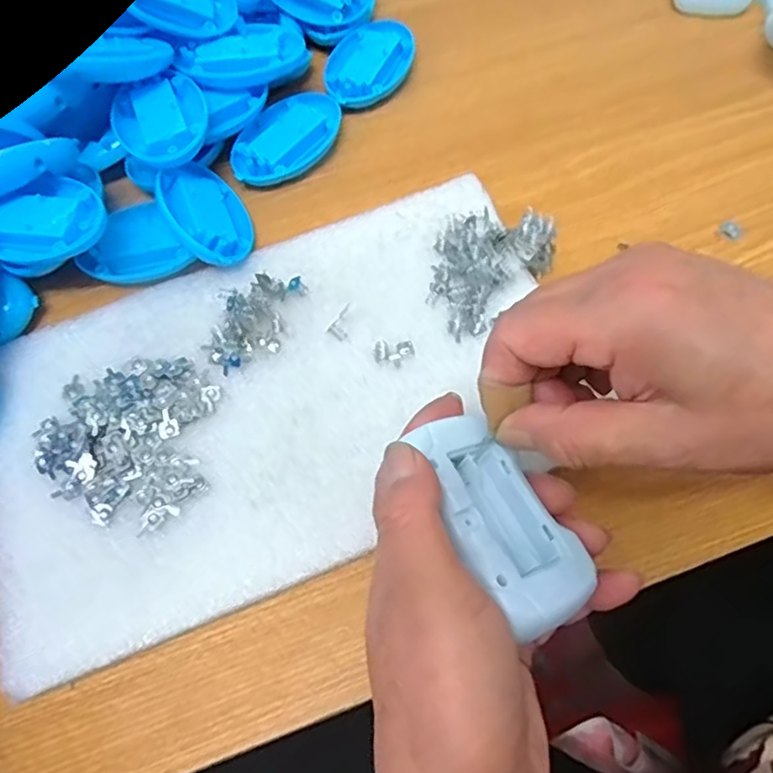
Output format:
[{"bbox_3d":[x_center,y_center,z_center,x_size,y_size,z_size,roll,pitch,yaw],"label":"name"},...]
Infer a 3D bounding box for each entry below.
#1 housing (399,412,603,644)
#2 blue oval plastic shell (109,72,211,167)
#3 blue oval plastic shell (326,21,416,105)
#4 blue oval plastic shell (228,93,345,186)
[{"bbox_3d":[0.040,0.052,0.239,0.042,0.021,0.080,-14,59,-34],"label":"housing"},{"bbox_3d":[-0.132,-0.156,0.368,0.054,0.014,0.069,-19,62,-10],"label":"blue oval plastic shell"},{"bbox_3d":[-0.013,-0.224,0.437,0.054,0.017,0.082,13,63,11],"label":"blue oval plastic shell"},{"bbox_3d":[-0.062,-0.158,0.409,0.051,0.020,0.081,31,68,19],"label":"blue oval plastic shell"}]

